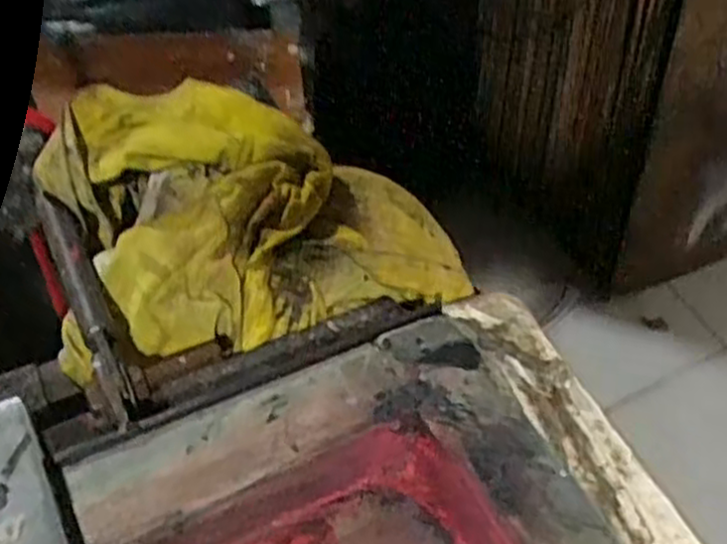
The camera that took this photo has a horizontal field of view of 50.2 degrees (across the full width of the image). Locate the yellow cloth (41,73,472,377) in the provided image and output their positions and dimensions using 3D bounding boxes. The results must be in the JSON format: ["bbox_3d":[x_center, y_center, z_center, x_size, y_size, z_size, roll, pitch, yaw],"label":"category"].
[{"bbox_3d":[-0.046,-0.036,0.391,0.190,0.061,0.139,-8,51,-10],"label":"yellow cloth"}]

